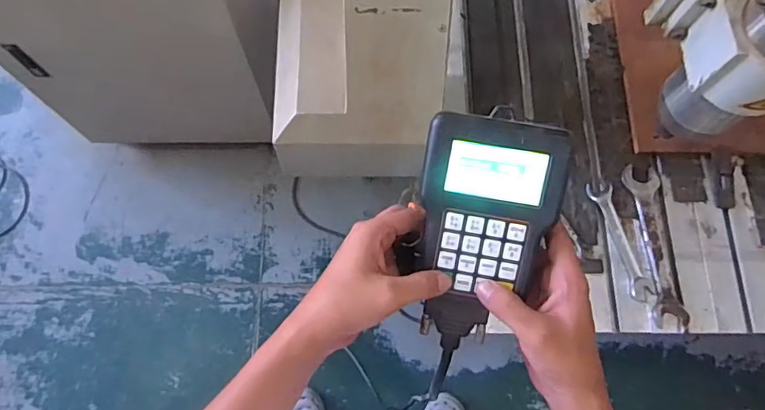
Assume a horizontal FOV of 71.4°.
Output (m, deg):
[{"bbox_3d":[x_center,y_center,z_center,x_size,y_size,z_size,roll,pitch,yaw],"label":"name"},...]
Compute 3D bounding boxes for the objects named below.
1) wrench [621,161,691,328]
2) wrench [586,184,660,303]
[{"bbox_3d":[0.418,0.060,0.813,0.057,0.013,0.245,-2,74,-3],"label":"wrench"},{"bbox_3d":[0.367,0.052,0.815,0.037,0.005,0.187,-17,75,-7],"label":"wrench"}]

